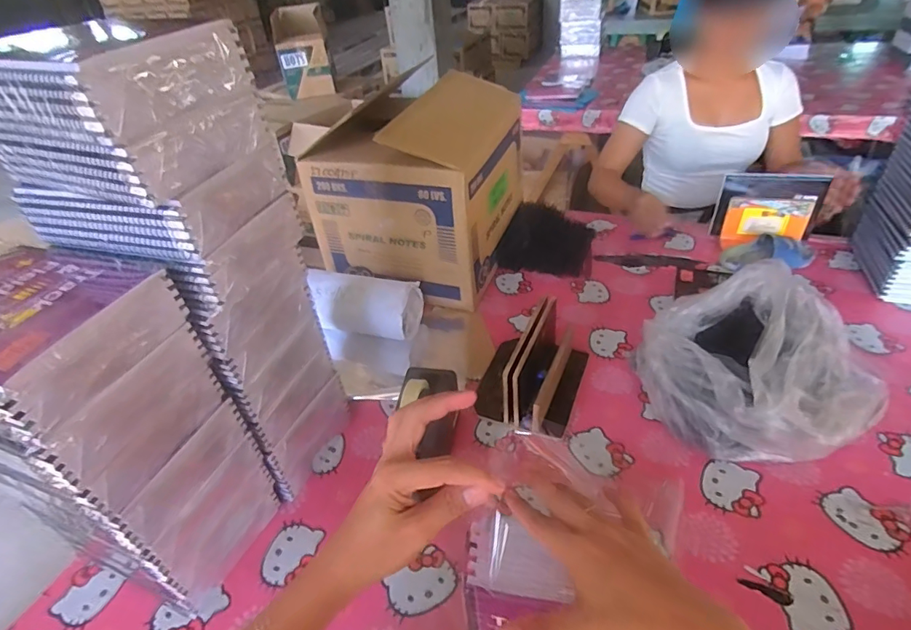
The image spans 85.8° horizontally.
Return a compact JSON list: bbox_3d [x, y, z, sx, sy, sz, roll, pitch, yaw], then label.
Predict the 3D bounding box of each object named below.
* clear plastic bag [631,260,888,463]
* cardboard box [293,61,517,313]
[{"bbox_3d":[0.408,0.067,0.683,0.218,0.198,0.264,-17,40,-13],"label":"clear plastic bag"},{"bbox_3d":[-0.068,-0.291,1.053,0.336,0.312,0.400,10,40,18],"label":"cardboard box"}]

